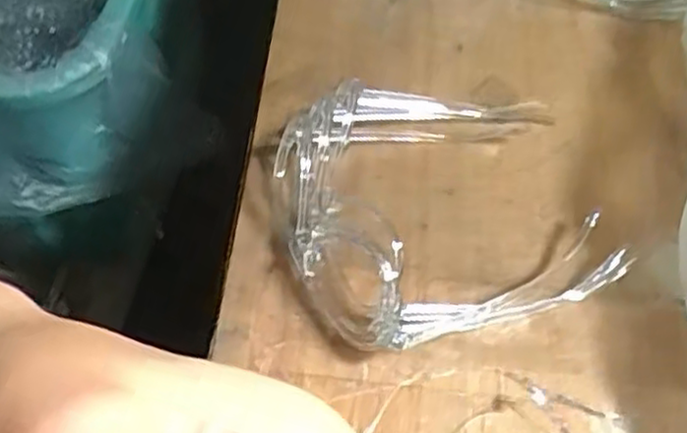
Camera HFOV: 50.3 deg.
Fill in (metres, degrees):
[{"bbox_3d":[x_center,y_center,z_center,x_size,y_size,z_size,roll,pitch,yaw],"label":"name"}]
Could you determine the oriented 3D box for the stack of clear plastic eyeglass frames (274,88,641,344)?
[{"bbox_3d":[0.048,-0.013,0.376,0.163,0.042,0.151,-14,57,-13],"label":"stack of clear plastic eyeglass frames"}]

